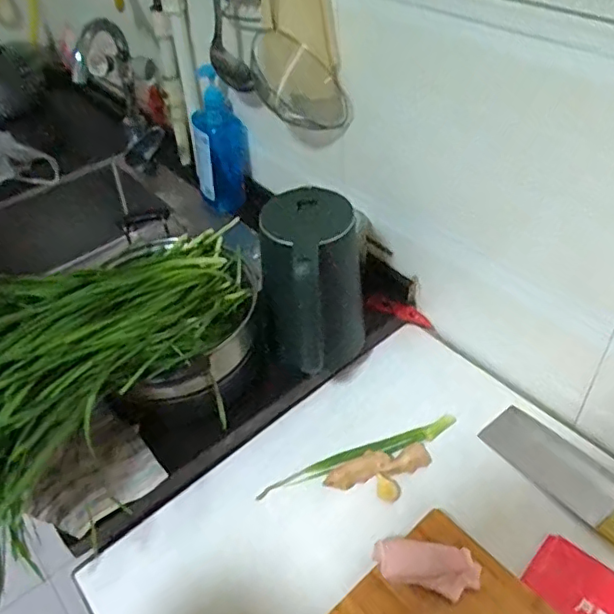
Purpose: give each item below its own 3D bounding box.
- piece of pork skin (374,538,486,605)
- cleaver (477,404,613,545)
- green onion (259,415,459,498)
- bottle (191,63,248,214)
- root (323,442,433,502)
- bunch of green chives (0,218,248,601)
[{"bbox_3d":[0.131,0.285,0.638,0.114,0.014,0.049,8,46,14],"label":"piece of pork skin"},{"bbox_3d":[0.349,0.223,0.714,0.080,0.017,0.281,-32,50,-23],"label":"cleaver"},{"bbox_3d":[0.070,0.195,0.774,0.279,0.012,0.028,-16,45,-9],"label":"green onion"},{"bbox_3d":[-0.154,-0.281,1.050,0.095,0.267,0.071,-9,45,-3],"label":"bottle"},{"bbox_3d":[0.094,0.214,0.745,0.138,0.023,0.061,-13,45,-6],"label":"root"},{"bbox_3d":[-0.268,0.028,0.665,0.271,0.136,0.471,17,49,22],"label":"bunch of green chives"}]

